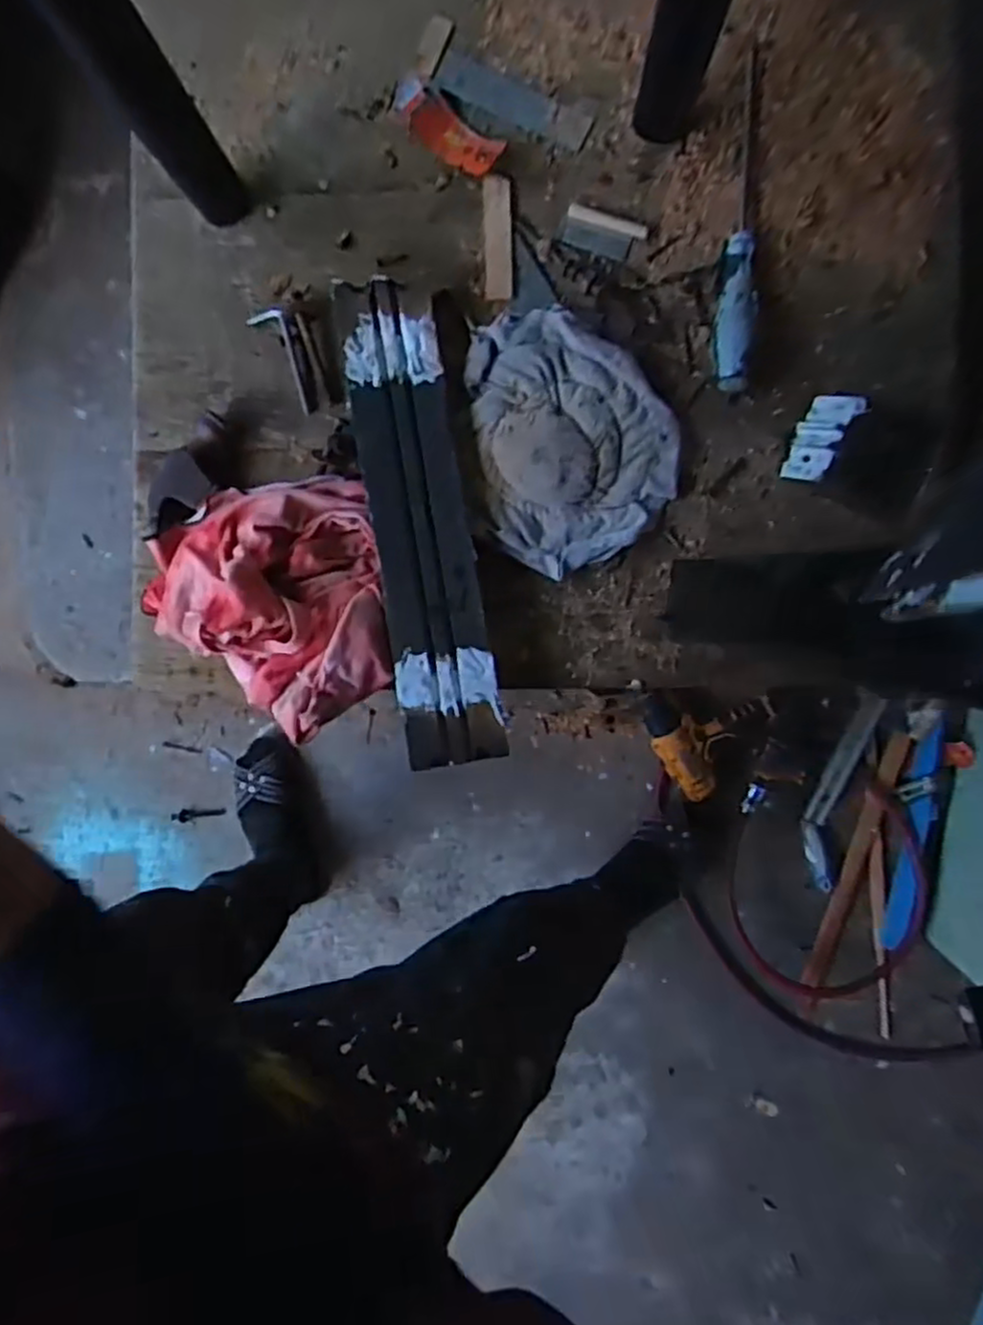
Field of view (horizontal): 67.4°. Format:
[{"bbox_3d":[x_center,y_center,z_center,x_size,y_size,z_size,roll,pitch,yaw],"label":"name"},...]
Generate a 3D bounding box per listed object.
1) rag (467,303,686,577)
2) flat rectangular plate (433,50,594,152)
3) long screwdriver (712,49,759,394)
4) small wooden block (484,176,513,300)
[{"bbox_3d":[0.060,-0.163,0.529,0.135,0.023,0.181,-10,89,1],"label":"rag"},{"bbox_3d":[0.017,-0.415,0.546,0.120,0.004,0.032,28,90,1],"label":"flat rectangular plate"},{"bbox_3d":[0.179,-0.315,0.524,0.023,0.026,0.250,6,90,1],"label":"long screwdriver"},{"bbox_3d":[0.005,-0.311,0.539,0.020,0.005,0.090,-1,89,1],"label":"small wooden block"}]

